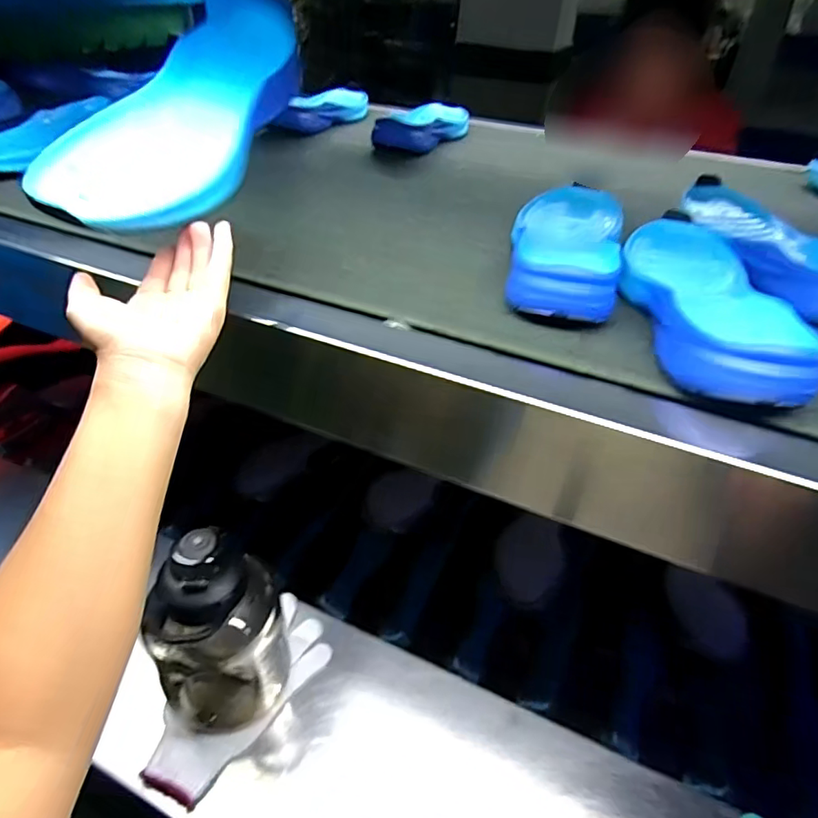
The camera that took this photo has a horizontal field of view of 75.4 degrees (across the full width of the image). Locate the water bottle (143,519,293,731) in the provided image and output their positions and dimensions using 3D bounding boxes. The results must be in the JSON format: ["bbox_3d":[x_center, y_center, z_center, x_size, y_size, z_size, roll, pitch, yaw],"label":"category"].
[{"bbox_3d":[-0.179,0.215,0.519,0.104,0.217,0.095,-4,40,-12],"label":"water bottle"}]

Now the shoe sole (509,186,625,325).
[{"bbox_3d":[0.145,-0.167,0.500,0.103,0.052,0.301,14,40,10],"label":"shoe sole"}]

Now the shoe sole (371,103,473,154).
[{"bbox_3d":[0.036,-0.469,0.874,0.104,0.037,0.276,15,40,12],"label":"shoe sole"}]

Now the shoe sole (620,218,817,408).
[{"bbox_3d":[0.228,-0.093,0.420,0.100,0.043,0.282,10,39,6],"label":"shoe sole"}]

